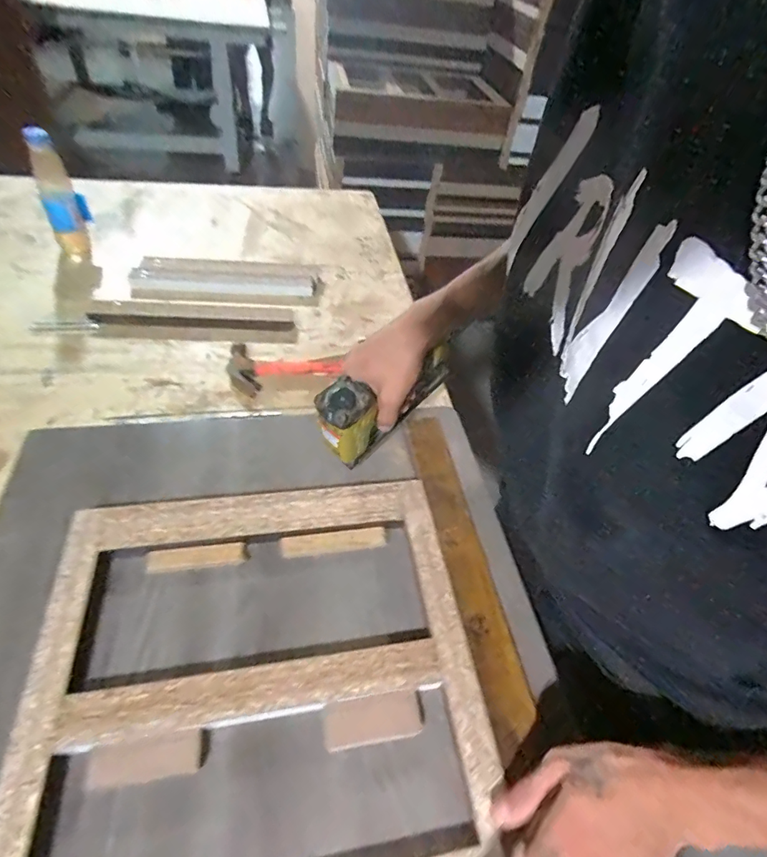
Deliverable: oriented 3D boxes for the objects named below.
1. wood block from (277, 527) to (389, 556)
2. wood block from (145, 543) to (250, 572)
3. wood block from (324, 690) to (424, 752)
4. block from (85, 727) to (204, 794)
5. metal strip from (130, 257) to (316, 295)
[{"bbox_3d":[-0.052,0.122,0.500,0.111,0.015,0.019,-4,47,-10],"label":"wood block"},{"bbox_3d":[-0.187,0.131,0.473,0.095,0.013,0.018,-3,47,-10],"label":"wood block"},{"bbox_3d":[-0.008,0.242,0.391,0.080,0.012,0.032,-4,47,-10],"label":"wood block"},{"bbox_3d":[-0.184,0.259,0.368,0.081,0.019,0.028,-7,48,-13],"label":"block"},{"bbox_3d":[-0.282,-0.261,0.821,0.306,0.023,0.087,4,46,-3],"label":"metal strip"}]

